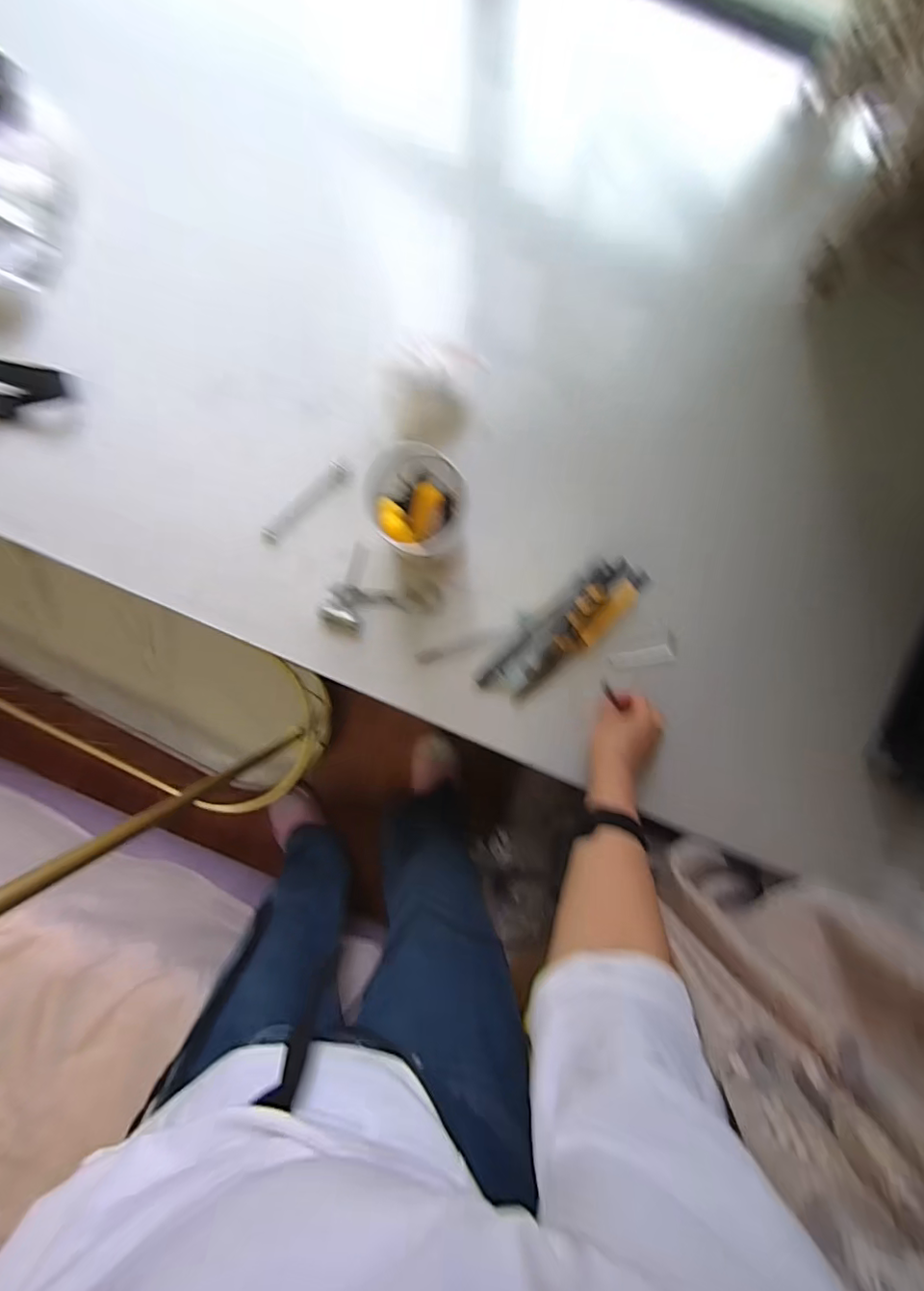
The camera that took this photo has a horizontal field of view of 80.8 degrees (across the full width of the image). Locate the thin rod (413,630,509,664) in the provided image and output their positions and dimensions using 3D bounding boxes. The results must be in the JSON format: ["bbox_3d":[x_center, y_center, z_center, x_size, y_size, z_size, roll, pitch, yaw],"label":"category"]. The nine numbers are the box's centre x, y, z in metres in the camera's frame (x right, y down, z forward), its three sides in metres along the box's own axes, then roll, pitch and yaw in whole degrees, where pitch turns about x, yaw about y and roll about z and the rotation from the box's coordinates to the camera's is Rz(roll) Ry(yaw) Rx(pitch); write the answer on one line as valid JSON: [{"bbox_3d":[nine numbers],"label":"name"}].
[{"bbox_3d":[0.000,0.000,0.625,0.108,0.011,0.014,-19,91,0],"label":"thin rod"}]

